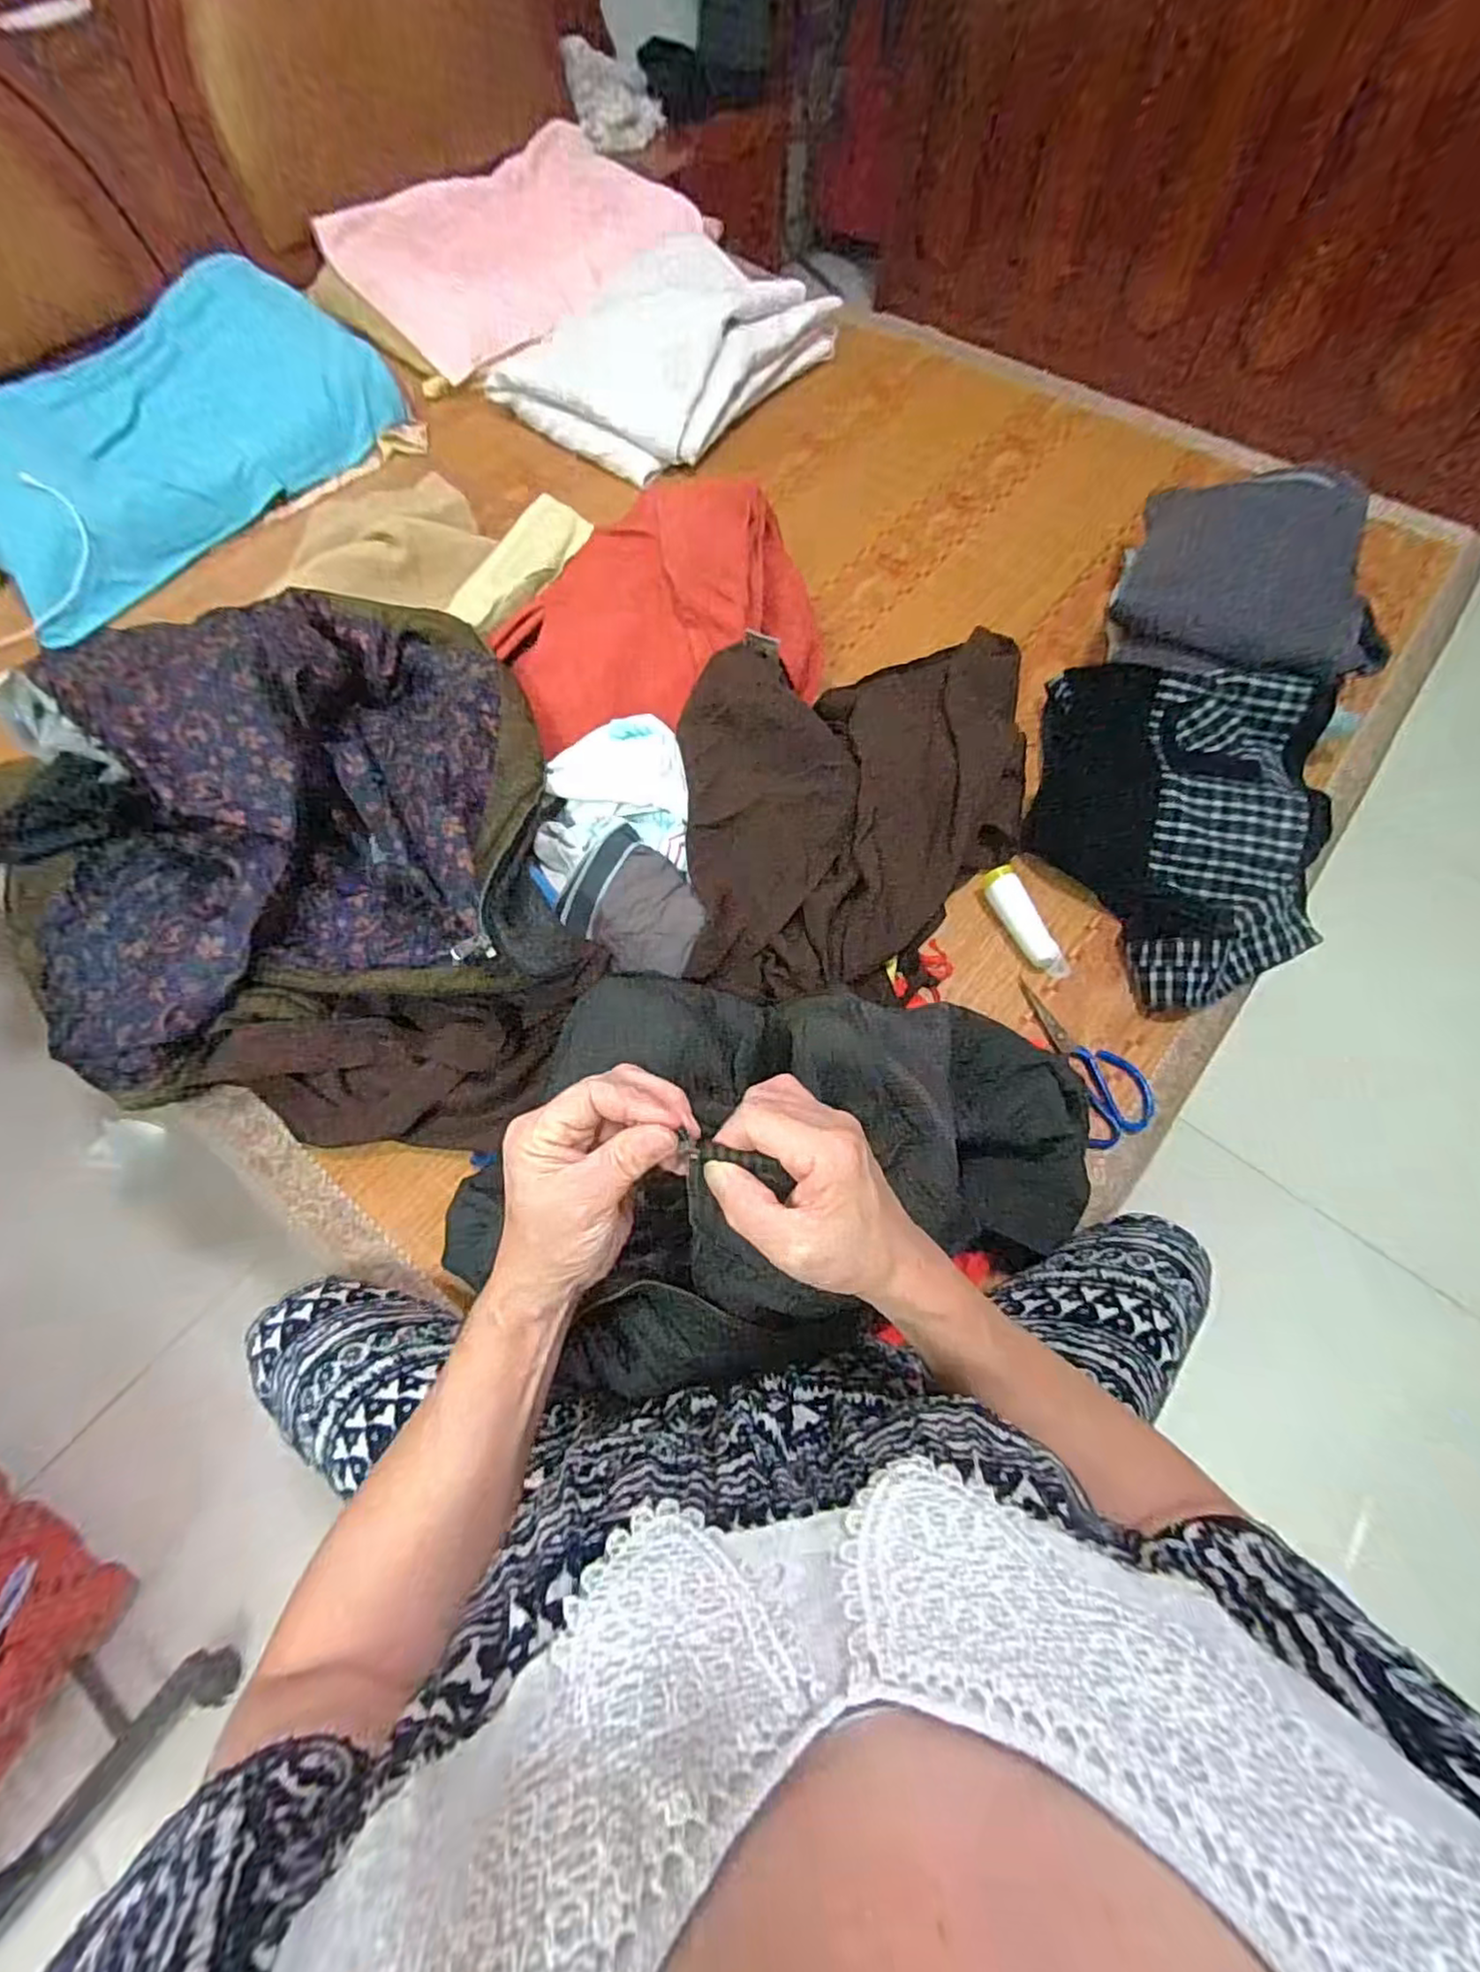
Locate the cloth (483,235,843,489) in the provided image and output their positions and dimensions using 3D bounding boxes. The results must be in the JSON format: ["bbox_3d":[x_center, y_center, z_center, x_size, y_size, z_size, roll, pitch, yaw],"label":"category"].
[{"bbox_3d":[-0.136,-1.141,1.227,0.429,0.134,0.527,33,71,14],"label":"cloth"}]

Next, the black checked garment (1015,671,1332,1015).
[{"bbox_3d":[0.511,-0.195,0.784,0.303,0.117,0.437,5,67,3],"label":"black checked garment"}]

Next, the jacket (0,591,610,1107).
[{"bbox_3d":[-0.501,-0.174,0.708,0.624,0.174,0.520,-10,67,-3],"label":"jacket"}]

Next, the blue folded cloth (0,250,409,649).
[{"bbox_3d":[-0.898,-0.858,1.066,0.383,0.067,0.696,37,73,-8],"label":"blue folded cloth"}]

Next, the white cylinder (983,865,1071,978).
[{"bbox_3d":[0.322,-0.072,0.771,0.038,0.030,0.139,-25,68,-10],"label":"white cylinder"}]

